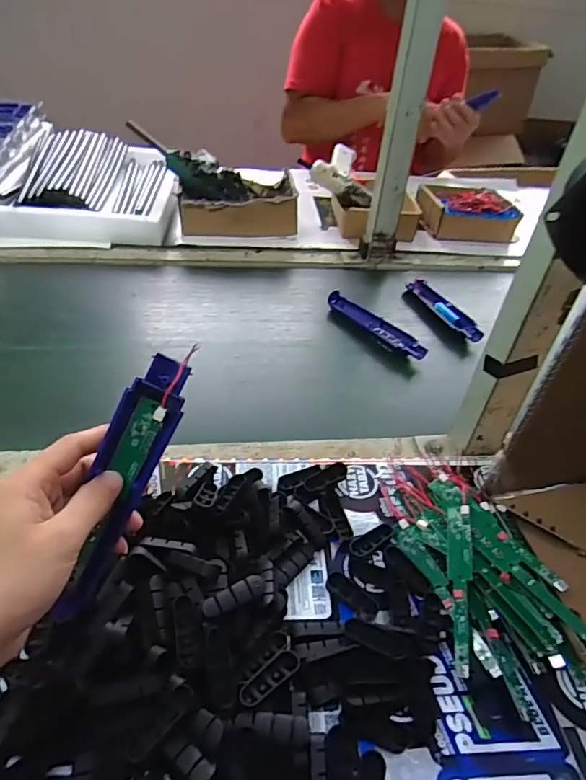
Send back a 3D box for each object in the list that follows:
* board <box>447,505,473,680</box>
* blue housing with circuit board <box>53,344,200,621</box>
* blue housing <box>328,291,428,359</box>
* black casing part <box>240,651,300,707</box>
[{"bbox_3d":[0.134,0.156,0.420,0.021,0.006,0.138,-14,40,29],"label":"board"},{"bbox_3d":[-0.111,0.060,0.342,0.033,0.186,0.021,20,-1,20],"label":"blue housing with circuit board"},{"bbox_3d":[0.119,-0.095,0.751,0.040,0.017,0.180,-24,50,-32],"label":"blue housing"},{"bbox_3d":[-0.015,0.196,0.355,0.048,0.005,0.015,-28,51,-34],"label":"black casing part"}]

